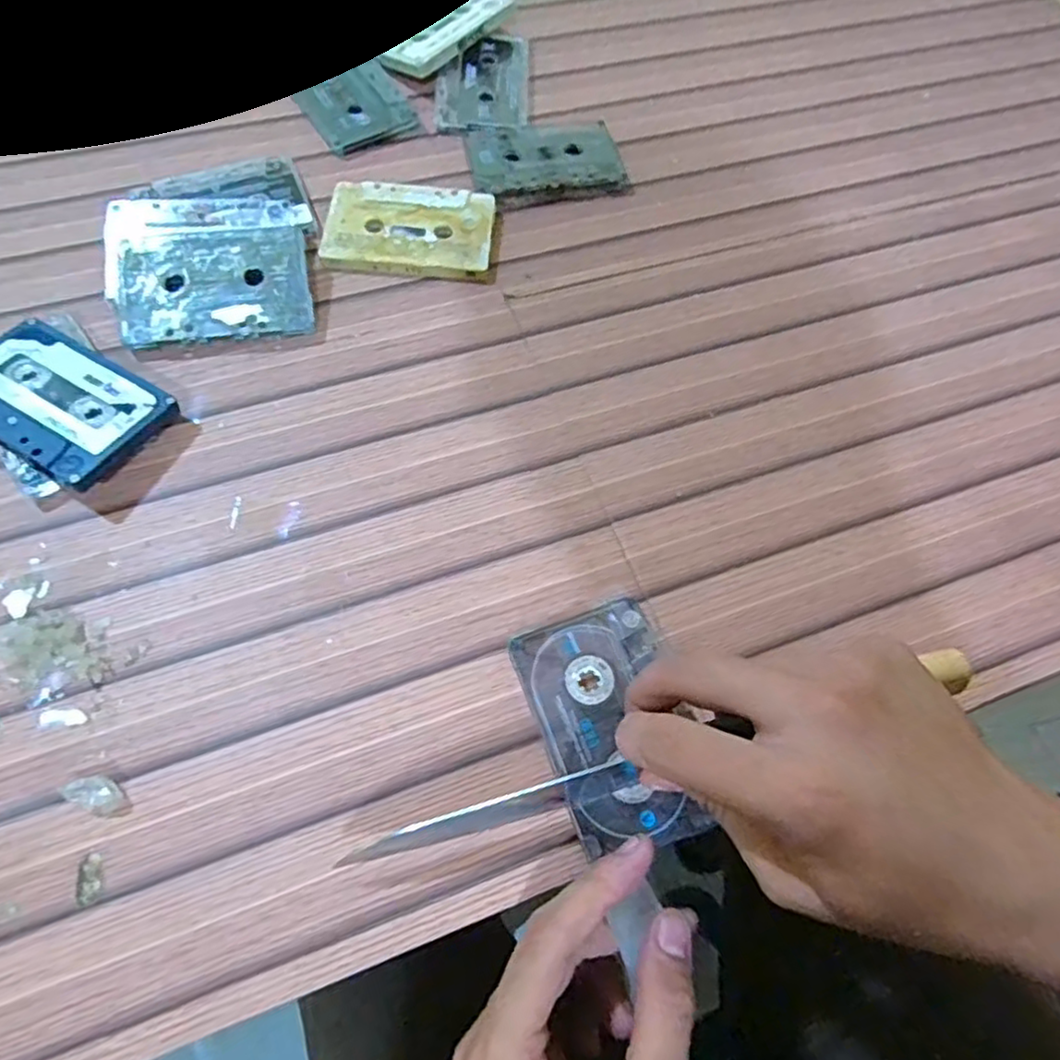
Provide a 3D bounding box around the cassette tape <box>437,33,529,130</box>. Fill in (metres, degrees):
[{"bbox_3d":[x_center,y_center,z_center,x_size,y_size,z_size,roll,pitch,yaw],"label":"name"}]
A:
[{"bbox_3d":[-0.033,-0.324,0.482,0.063,0.007,0.096,0,64,-3],"label":"cassette tape"}]

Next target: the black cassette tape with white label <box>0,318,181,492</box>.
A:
[{"bbox_3d":[-0.237,-0.064,0.338,0.100,0.016,0.063,29,59,10],"label":"black cassette tape with white label"}]

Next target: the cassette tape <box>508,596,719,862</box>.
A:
[{"bbox_3d":[0.036,0.081,0.287,0.061,0.008,0.099,-18,66,-12],"label":"cassette tape"}]

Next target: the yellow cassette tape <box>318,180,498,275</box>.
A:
[{"bbox_3d":[-0.073,-0.184,0.413,0.100,0.011,0.063,5,64,-1],"label":"yellow cassette tape"}]

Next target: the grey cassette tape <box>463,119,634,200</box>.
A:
[{"bbox_3d":[0.011,-0.249,0.452,0.101,0.008,0.071,-11,65,-9],"label":"grey cassette tape"}]

